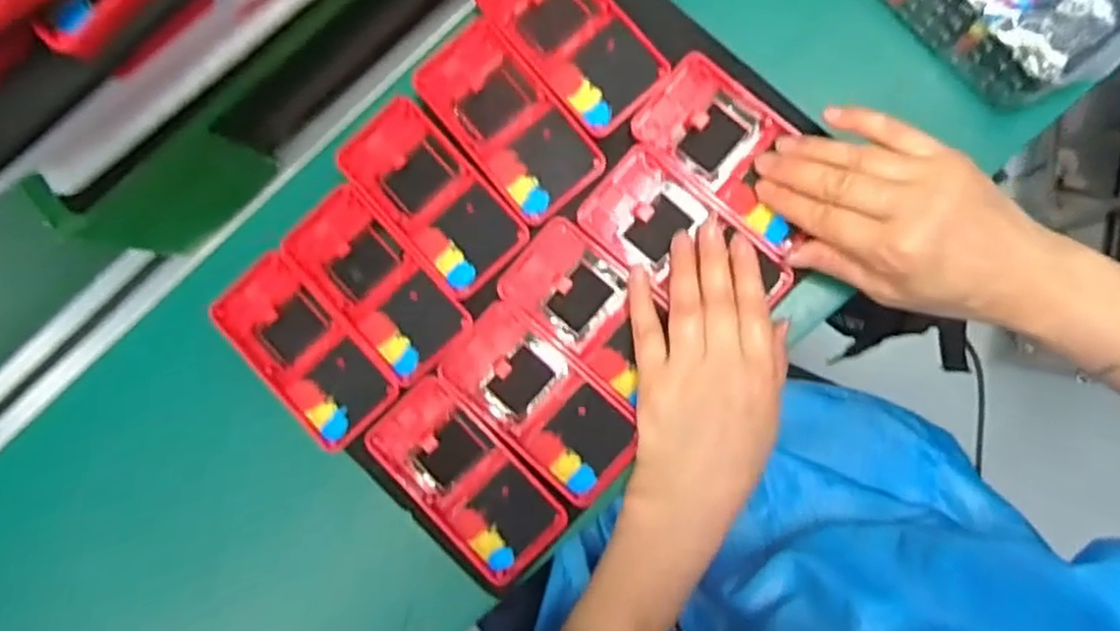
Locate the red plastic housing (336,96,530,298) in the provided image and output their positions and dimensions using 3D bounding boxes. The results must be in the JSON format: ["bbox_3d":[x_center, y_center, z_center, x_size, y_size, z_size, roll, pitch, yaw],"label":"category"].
[{"bbox_3d":[-0.079,-0.075,0.437,0.058,0.012,0.121,-42,89,5],"label":"red plastic housing"}]

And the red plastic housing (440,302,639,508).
[{"bbox_3d":[-0.011,0.053,0.427,0.123,0.016,0.061,42,95,2],"label":"red plastic housing"}]

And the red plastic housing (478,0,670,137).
[{"bbox_3d":[0.006,-0.173,0.433,0.061,0.021,0.126,-40,89,5],"label":"red plastic housing"}]

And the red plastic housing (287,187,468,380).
[{"bbox_3d":[-0.114,-0.019,0.442,0.059,0.021,0.118,-44,89,5],"label":"red plastic housing"}]

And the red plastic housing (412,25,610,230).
[{"bbox_3d":[-0.032,-0.120,0.433,0.058,0.020,0.124,-39,89,5],"label":"red plastic housing"}]

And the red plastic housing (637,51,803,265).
[{"bbox_3d":[0.104,-0.099,0.421,0.116,0.015,0.064,40,95,2],"label":"red plastic housing"}]

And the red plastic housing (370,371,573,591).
[{"bbox_3d":[-0.058,0.099,0.431,0.123,0.014,0.063,45,95,1],"label":"red plastic housing"}]

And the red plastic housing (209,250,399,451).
[{"bbox_3d":[-0.160,0.021,0.444,0.063,0.017,0.121,-42,89,5],"label":"red plastic housing"}]

